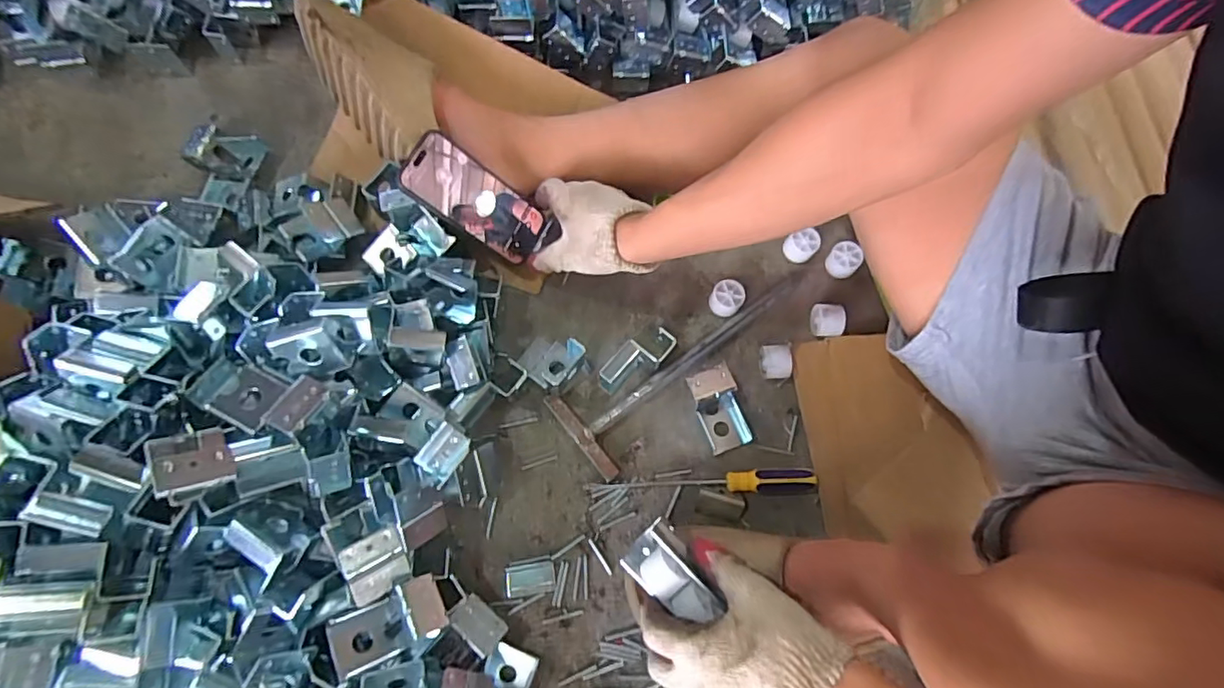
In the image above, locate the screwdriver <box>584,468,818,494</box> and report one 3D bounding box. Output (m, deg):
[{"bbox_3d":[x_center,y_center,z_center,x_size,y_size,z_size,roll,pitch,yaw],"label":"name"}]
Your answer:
[{"bbox_3d":[0.089,0.138,0.538,0.225,0.021,0.023,-2,71,-3],"label":"screwdriver"}]

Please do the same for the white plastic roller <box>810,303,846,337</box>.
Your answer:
[{"bbox_3d":[0.234,-0.026,0.588,0.030,0.029,0.031,10,71,1],"label":"white plastic roller"}]

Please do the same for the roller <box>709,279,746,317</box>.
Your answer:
[{"bbox_3d":[0.126,-0.050,0.597,0.034,0.023,0.036,1,71,-2],"label":"roller"}]

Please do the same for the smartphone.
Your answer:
[{"bbox_3d":[-0.134,-0.149,0.561,0.153,0.016,0.081,32,70,-28],"label":"smartphone"}]

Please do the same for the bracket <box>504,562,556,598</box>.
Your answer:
[{"bbox_3d":[-0.077,0.221,0.511,0.046,0.006,0.027,-7,71,-4],"label":"bracket"}]

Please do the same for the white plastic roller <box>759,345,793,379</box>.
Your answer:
[{"bbox_3d":[0.173,0.020,0.578,0.027,0.032,0.037,4,71,-1],"label":"white plastic roller"}]

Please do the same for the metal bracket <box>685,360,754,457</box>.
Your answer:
[{"bbox_3d":[0.109,0.063,0.555,0.044,0.041,0.086,-25,74,-10],"label":"metal bracket"}]

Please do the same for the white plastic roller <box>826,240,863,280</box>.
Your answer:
[{"bbox_3d":[0.263,-0.097,0.615,0.032,0.022,0.036,15,71,3],"label":"white plastic roller"}]

